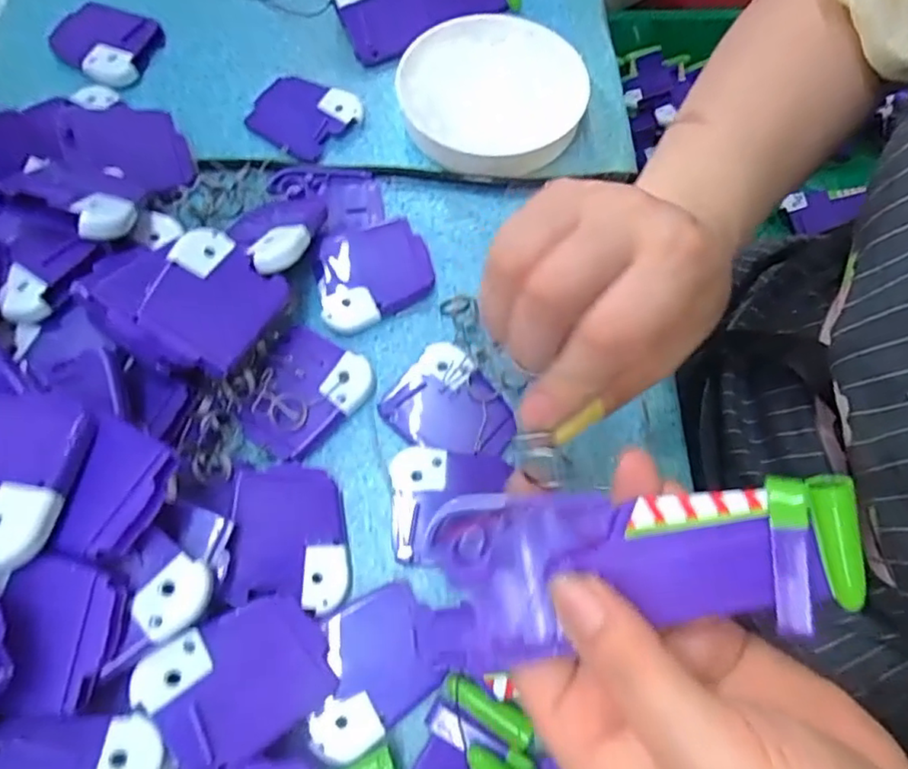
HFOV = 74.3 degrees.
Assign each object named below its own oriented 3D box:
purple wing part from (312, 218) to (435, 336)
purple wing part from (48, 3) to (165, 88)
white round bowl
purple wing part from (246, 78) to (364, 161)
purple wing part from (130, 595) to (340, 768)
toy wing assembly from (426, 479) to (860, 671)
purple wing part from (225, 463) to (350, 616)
[{"bbox_3d":[-0.043,-0.059,0.314,0.059,0.013,0.052,-15,70,-6],"label":"purple wing part"},{"bbox_3d":[-0.217,-0.214,0.374,0.068,0.015,0.050,29,71,10],"label":"purple wing part"},{"bbox_3d":[0.024,-0.167,0.351,0.108,0.026,0.101,0,69,-1],"label":"white round bowl"},{"bbox_3d":[-0.091,-0.164,0.359,0.060,0.008,0.050,34,72,12],"label":"purple wing part"},{"bbox_3d":[-0.079,0.110,0.224,0.062,0.004,0.048,-21,67,-35],"label":"purple wing part"},{"bbox_3d":[0.051,0.058,0.185,0.131,0.020,0.056,-8,94,14],"label":"toy wing assembly"},{"bbox_3d":[-0.072,0.065,0.261,0.048,0.004,0.063,2,63,-21],"label":"purple wing part"}]

